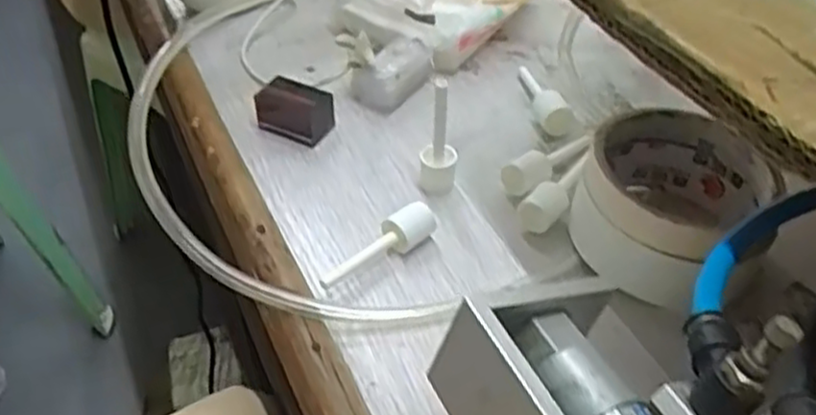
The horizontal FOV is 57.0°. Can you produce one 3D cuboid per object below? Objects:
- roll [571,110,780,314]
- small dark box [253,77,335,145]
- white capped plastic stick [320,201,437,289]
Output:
[{"bbox_3d":[0.126,0.001,0.349,0.087,0.053,0.091,0,45,0],"label":"roll"},{"bbox_3d":[-0.065,-0.055,0.426,0.041,0.026,0.023,17,48,17],"label":"small dark box"},{"bbox_3d":[-0.015,0.019,0.355,0.065,0.017,0.014,-28,51,-24],"label":"white capped plastic stick"}]

